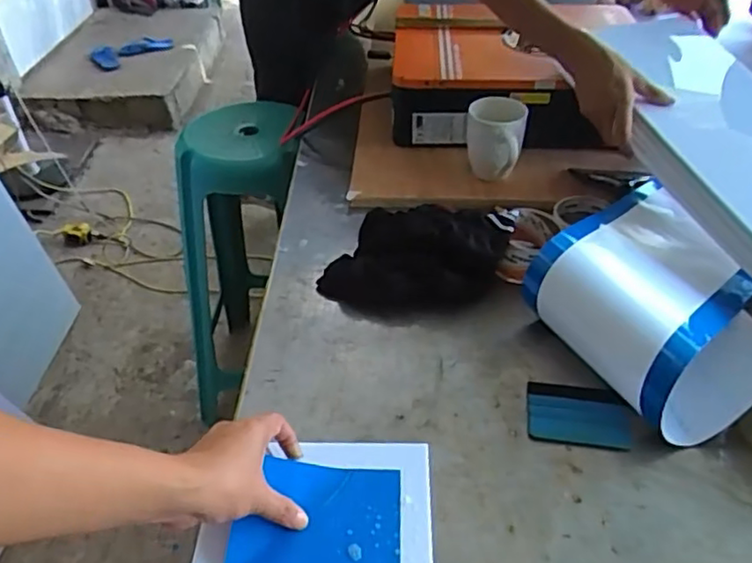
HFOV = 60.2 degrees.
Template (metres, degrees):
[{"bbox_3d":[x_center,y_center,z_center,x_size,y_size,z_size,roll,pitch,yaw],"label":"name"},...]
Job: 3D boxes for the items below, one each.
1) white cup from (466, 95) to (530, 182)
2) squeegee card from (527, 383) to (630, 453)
[{"bbox_3d":[0.173,-0.201,0.945,0.080,0.109,0.082,-1,39,1],"label":"white cup"},{"bbox_3d":[0.203,0.136,0.651,0.098,0.006,0.073,6,46,8],"label":"squeegee card"}]

